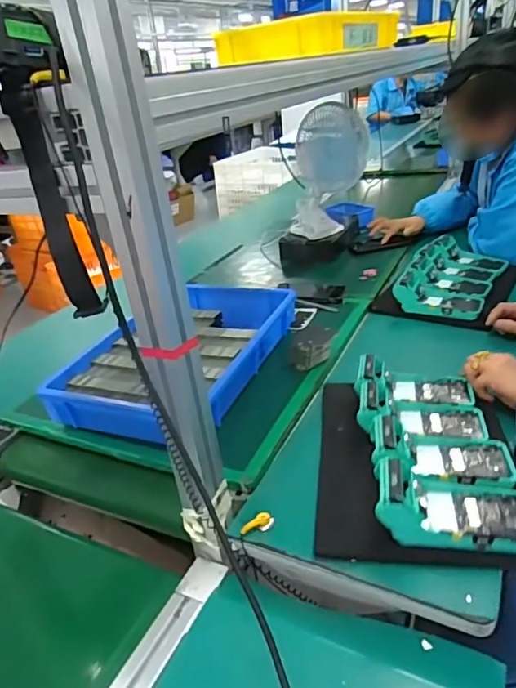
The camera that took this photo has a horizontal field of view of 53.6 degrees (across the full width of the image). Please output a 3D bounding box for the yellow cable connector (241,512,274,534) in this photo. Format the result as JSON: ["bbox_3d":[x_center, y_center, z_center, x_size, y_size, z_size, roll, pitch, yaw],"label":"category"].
[{"bbox_3d":[0.000,0.225,0.630,0.021,0.014,0.043,21,39,41],"label":"yellow cable connector"}]

